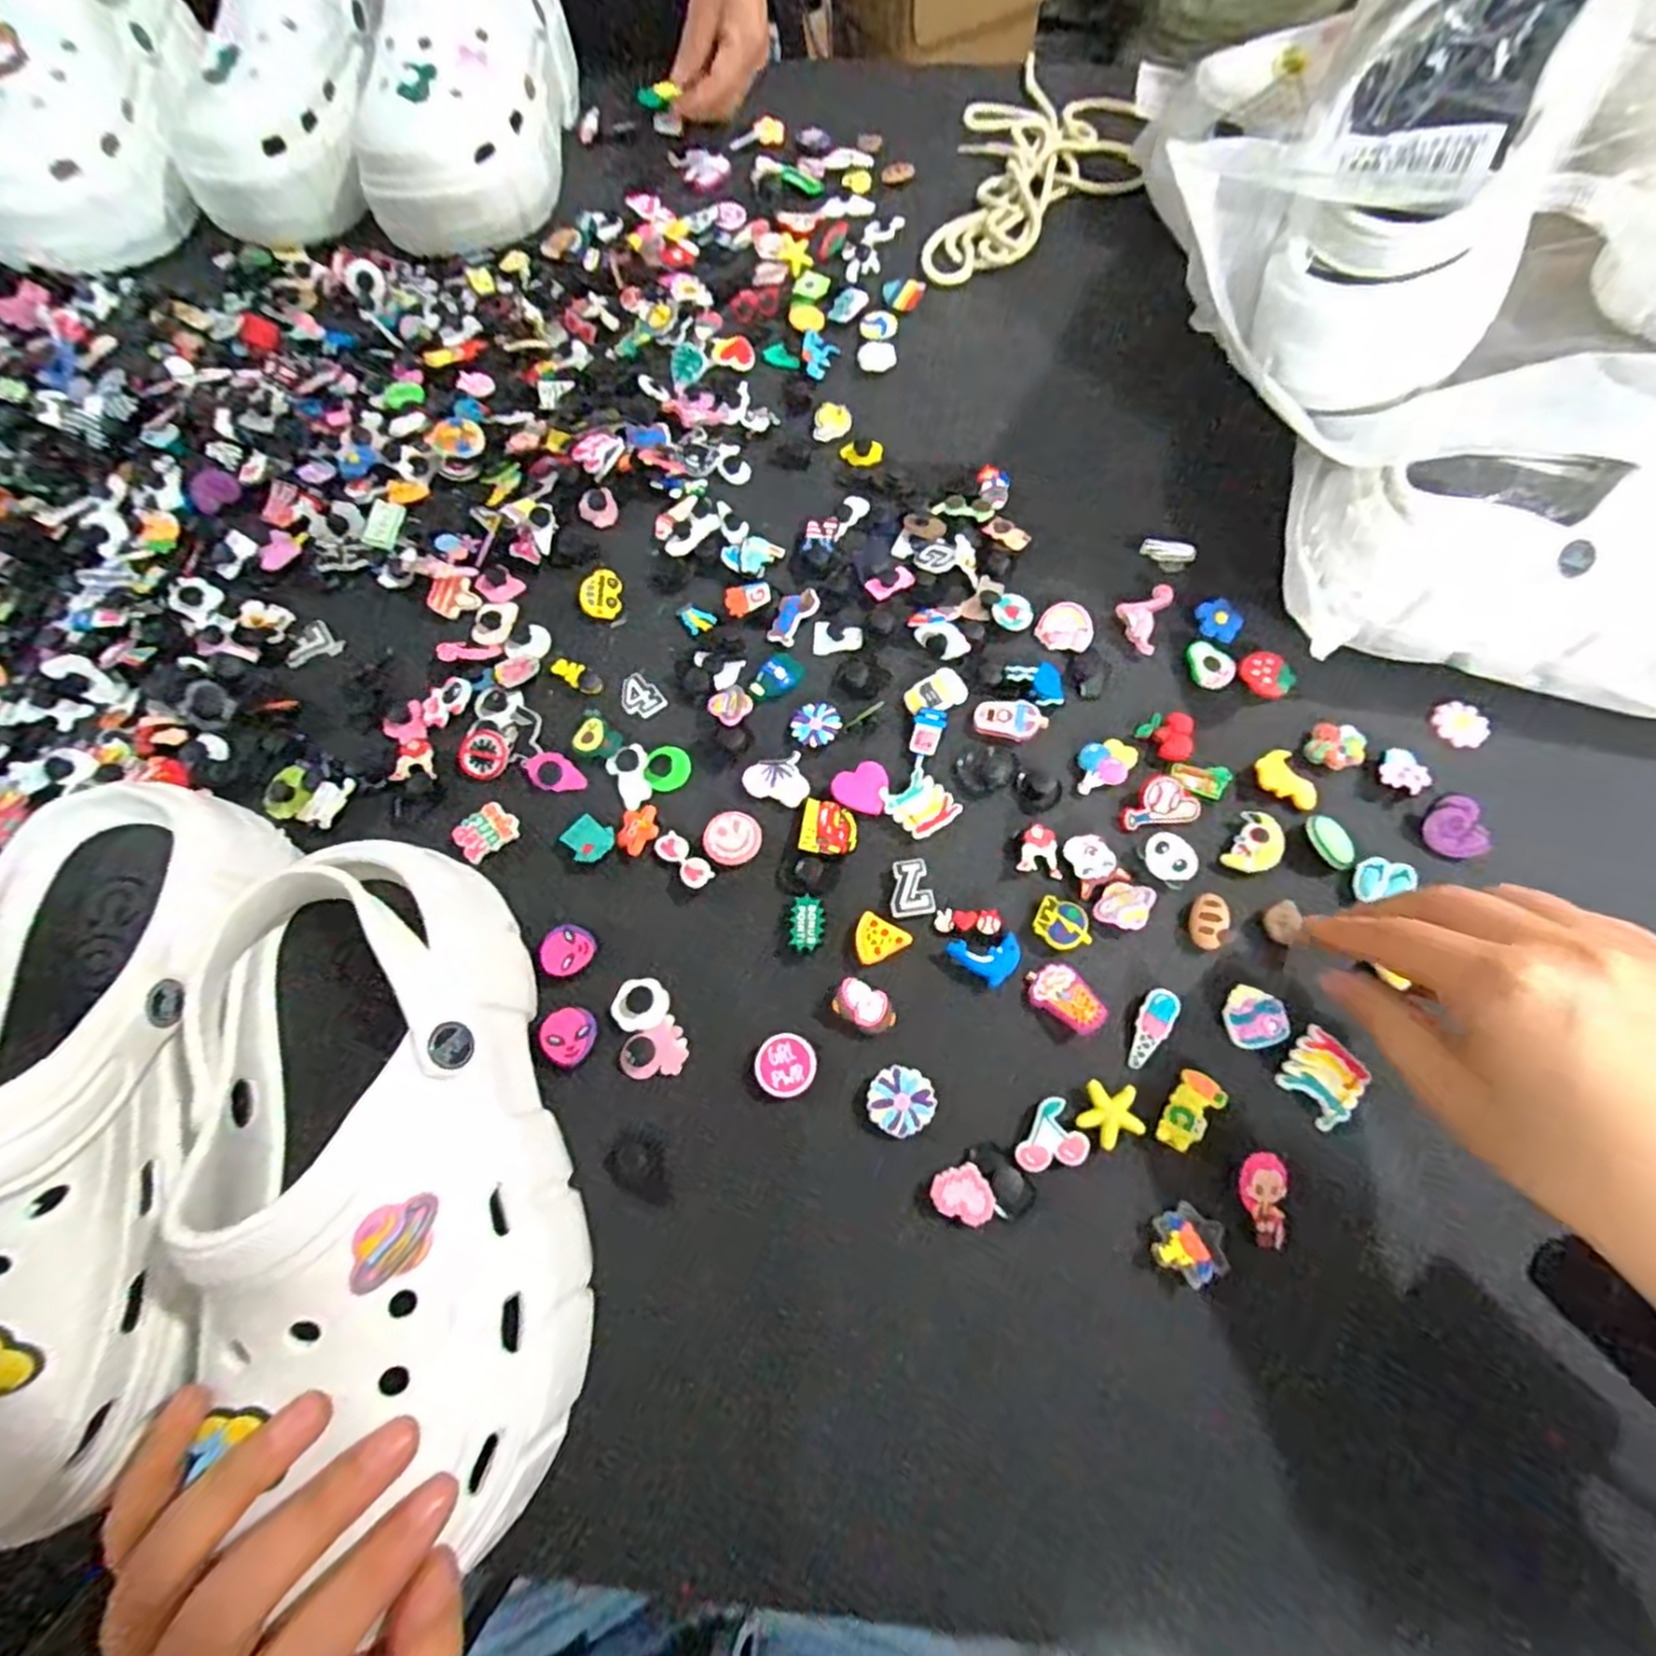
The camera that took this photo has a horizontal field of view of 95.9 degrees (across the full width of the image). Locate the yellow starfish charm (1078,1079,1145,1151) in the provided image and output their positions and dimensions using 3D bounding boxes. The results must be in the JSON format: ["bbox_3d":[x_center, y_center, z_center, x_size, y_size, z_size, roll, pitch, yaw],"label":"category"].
[{"bbox_3d":[0.112,0.114,0.299,0.025,0.004,0.025,0,67,1],"label":"yellow starfish charm"}]

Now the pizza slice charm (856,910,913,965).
[{"bbox_3d":[0.022,0.051,0.329,0.023,0.007,0.021,29,70,13],"label":"pizza slice charm"}]

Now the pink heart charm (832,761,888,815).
[{"bbox_3d":[0.016,-0.021,0.358,0.026,0.004,0.027,0,67,1],"label":"pink heart charm"}]

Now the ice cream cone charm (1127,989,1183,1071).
[{"bbox_3d":[0.136,0.085,0.312,0.014,0.004,0.035,28,84,12],"label":"ice cream cone charm"}]

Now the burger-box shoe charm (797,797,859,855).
[{"bbox_3d":[0.001,-0.001,0.349,0.026,0.006,0.028,8,67,4],"label":"burger-box shoe charm"}]

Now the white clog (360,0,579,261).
[{"bbox_3d":[-0.256,-0.519,0.527,0.108,0.096,0.212,1,67,1],"label":"white clog"}]

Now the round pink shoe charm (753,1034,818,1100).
[{"bbox_3d":[-0.017,0.100,0.311,0.025,0.010,0.025,0,67,1],"label":"round pink shoe charm"}]

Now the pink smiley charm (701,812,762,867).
[{"bbox_3d":[-0.045,0.005,0.350,0.025,0.006,0.026,0,67,1],"label":"pink smiley charm"}]

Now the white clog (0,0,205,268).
[{"bbox_3d":[-0.510,-0.503,0.515,0.095,0.100,0.245,10,80,5],"label":"white clog"}]

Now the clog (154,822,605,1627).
[{"bbox_3d":[-0.146,0.109,0.242,0.089,0.080,0.208,-18,68,-7],"label":"clog"}]

